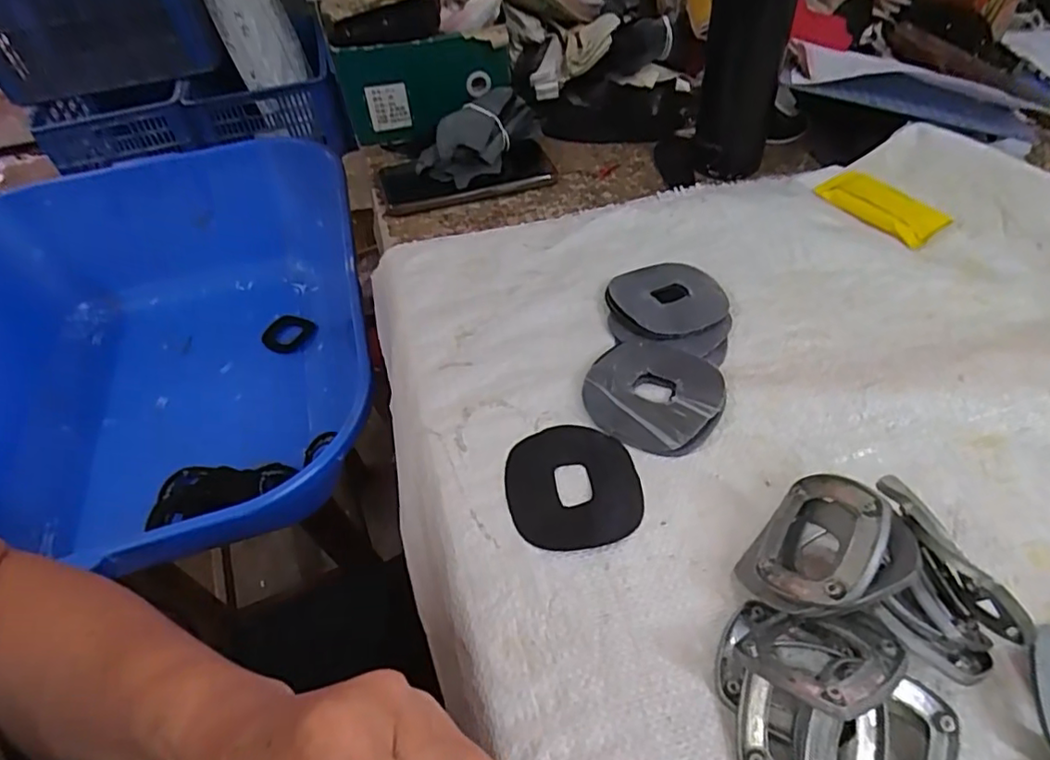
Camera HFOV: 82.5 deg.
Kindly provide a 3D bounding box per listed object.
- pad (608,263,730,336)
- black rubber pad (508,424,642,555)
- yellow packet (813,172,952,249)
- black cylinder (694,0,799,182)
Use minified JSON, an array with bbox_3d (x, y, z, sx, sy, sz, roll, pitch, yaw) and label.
[{"bbox_3d":[0.105,-0.062,0.442,0.081,0.011,0.076,-20,50,-13],"label":"pad"},{"bbox_3d":[0.028,0.060,0.349,0.075,0.004,0.080,-8,48,-2],"label":"black rubber pad"},{"bbox_3d":[0.295,-0.147,0.502,0.044,0.013,0.100,-28,52,-19],"label":"yellow packet"},{"bbox_3d":[0.185,-0.286,0.498,0.067,0.218,0.065,11,50,14],"label":"black cylinder"}]

